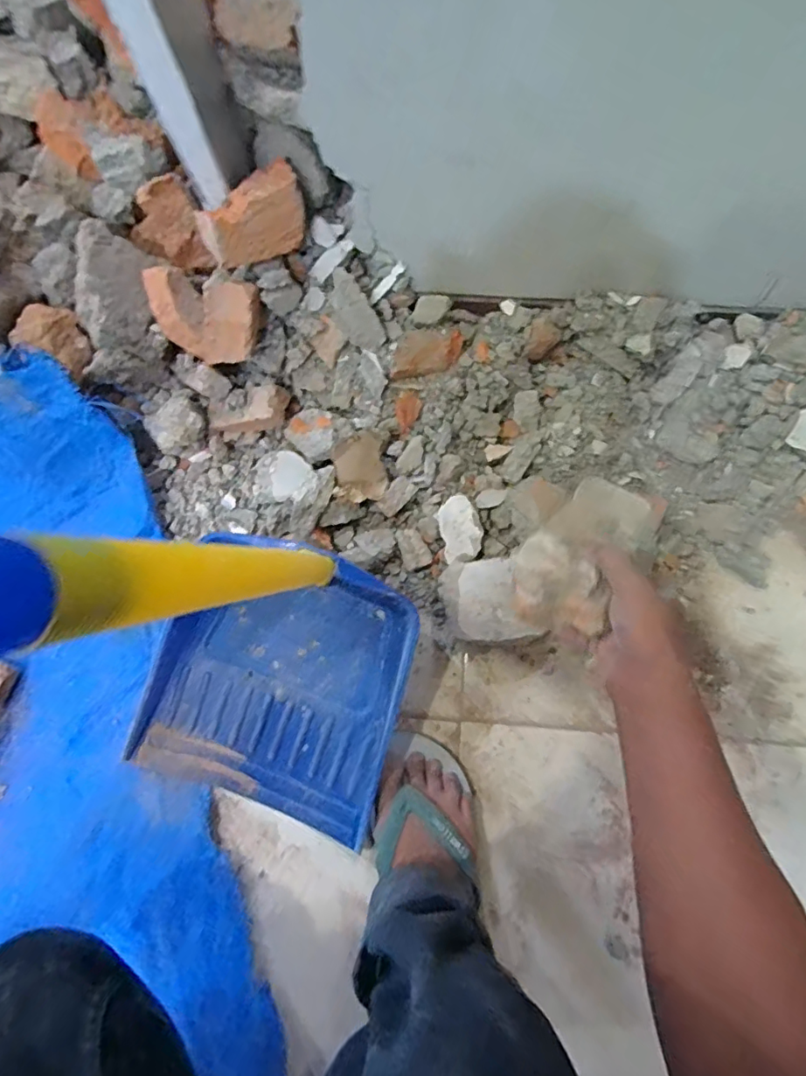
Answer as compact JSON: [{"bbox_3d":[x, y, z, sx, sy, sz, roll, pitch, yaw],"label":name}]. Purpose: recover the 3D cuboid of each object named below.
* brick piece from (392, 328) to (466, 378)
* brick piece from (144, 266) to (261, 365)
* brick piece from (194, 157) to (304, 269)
[{"bbox_3d":[0.026,-0.209,0.614,0.089,0.037,0.041,-18,79,-1],"label":"brick piece"},{"bbox_3d":[-0.203,-0.226,0.559,0.115,0.052,0.081,16,116,4],"label":"brick piece"},{"bbox_3d":[-0.141,-0.304,0.519,0.102,0.050,0.053,-38,80,-5],"label":"brick piece"}]

